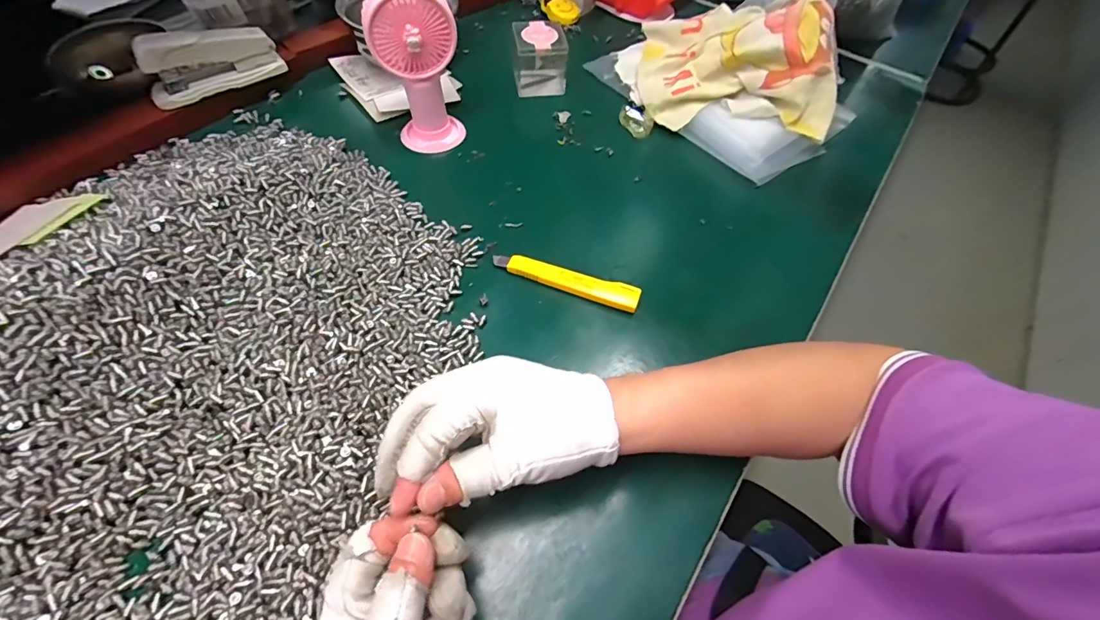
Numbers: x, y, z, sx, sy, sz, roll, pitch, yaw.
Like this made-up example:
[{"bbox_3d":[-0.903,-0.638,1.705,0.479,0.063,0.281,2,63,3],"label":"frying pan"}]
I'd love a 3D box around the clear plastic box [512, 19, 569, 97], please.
[{"bbox_3d":[-0.011,-0.290,0.533,0.056,0.055,0.061,-4,58,-7],"label":"clear plastic box"}]

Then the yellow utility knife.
[{"bbox_3d":[0.012,-0.024,0.391,0.126,0.014,0.020,16,58,6],"label":"yellow utility knife"}]

